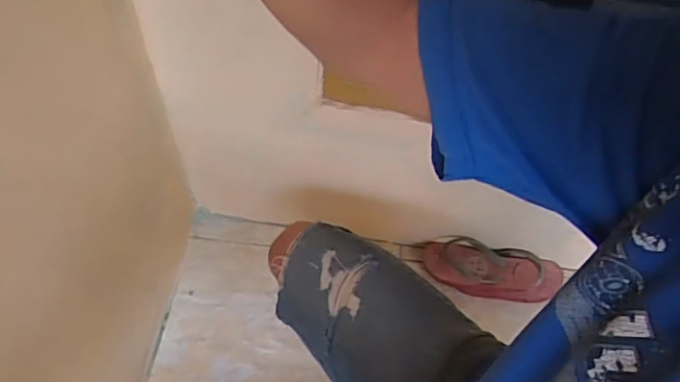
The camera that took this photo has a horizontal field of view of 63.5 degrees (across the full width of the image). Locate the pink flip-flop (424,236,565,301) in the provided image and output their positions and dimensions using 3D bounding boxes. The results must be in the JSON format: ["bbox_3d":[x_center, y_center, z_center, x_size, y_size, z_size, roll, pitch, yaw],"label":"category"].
[{"bbox_3d":[0.274,0.144,0.987,0.241,0.051,0.090,12,55,4],"label":"pink flip-flop"}]

